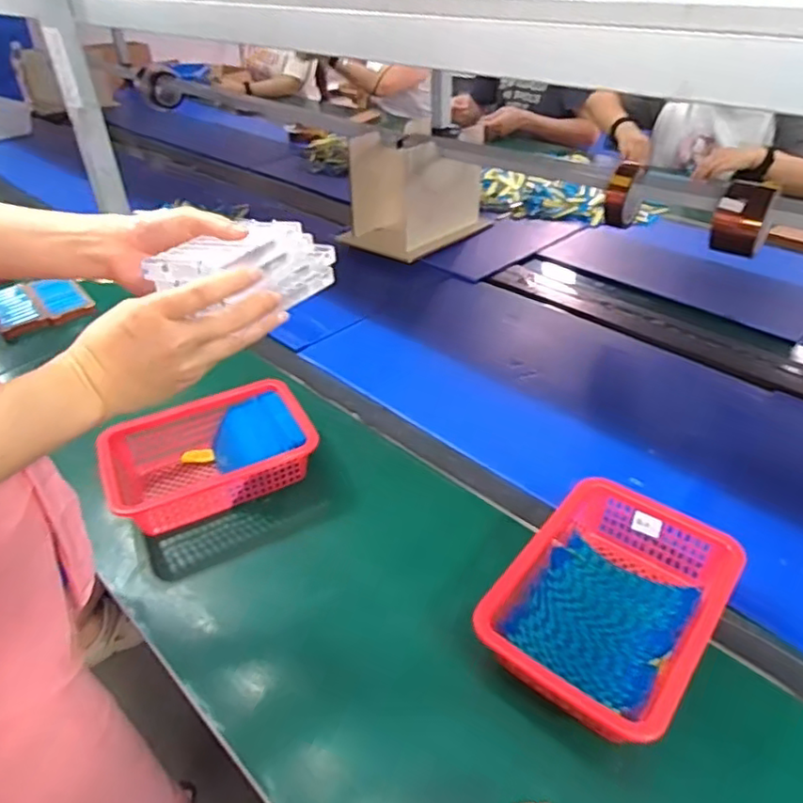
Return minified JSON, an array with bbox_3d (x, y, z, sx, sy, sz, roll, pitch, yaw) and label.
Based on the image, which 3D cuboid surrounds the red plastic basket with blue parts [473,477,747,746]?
[{"bbox_3d":[0.183,0.183,0.543,0.160,0.074,0.228,25,44,31],"label":"red plastic basket with blue parts"}]

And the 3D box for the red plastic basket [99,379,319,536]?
[{"bbox_3d":[-0.217,0.064,0.701,0.217,0.064,0.143,-19,40,-22],"label":"red plastic basket"}]

